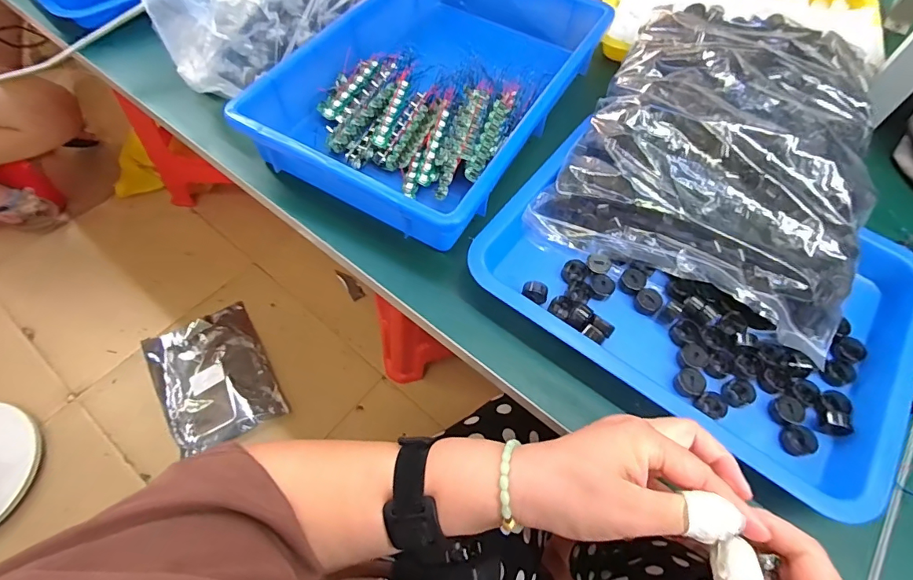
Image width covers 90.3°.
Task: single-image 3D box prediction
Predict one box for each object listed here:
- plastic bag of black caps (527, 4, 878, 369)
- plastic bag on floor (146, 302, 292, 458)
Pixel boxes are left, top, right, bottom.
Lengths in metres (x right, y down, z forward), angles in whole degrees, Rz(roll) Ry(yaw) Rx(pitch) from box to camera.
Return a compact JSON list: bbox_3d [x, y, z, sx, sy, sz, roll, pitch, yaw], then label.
[{"bbox_3d":[0.244,-0.136,0.408,0.257,0.072,0.300,25,63,11],"label":"plastic bag of black caps"},{"bbox_3d":[-0.580,0.208,1.095,0.236,0.048,0.332,-28,66,-17],"label":"plastic bag on floor"}]

